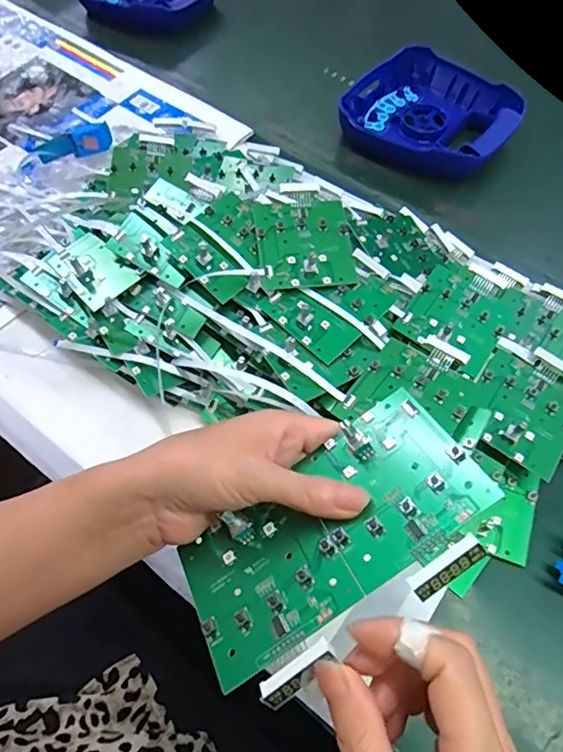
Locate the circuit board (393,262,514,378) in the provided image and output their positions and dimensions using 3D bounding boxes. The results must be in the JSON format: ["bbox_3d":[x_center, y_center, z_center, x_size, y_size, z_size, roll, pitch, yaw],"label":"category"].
[{"bbox_3d":[0.148,-0.055,0.427,0.074,0.012,0.097,34,67,12],"label":"circuit board"}]

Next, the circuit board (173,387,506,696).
[{"bbox_3d":[0.020,0.074,0.252,0.150,0.009,0.078,-36,46,-1],"label":"circuit board"}]

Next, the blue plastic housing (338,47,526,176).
[{"bbox_3d":[0.170,-0.302,0.606,0.183,0.043,0.180,29,63,15],"label":"blue plastic housing"}]

